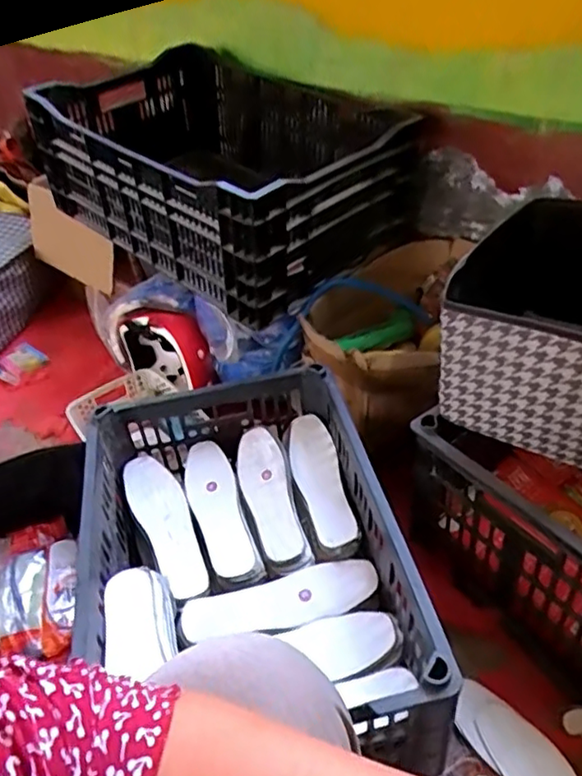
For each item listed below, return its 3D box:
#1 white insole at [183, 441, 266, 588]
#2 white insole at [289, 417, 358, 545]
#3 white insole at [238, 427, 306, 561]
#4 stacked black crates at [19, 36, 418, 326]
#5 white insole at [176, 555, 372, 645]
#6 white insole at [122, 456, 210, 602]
[{"bbox_3d":[-0.097,0.162,0.819,0.063,0.033,0.225,-14,38,-12],"label":"white insole"},{"bbox_3d":[0.040,0.120,0.832,0.066,0.020,0.216,-33,37,9],"label":"white insole"},{"bbox_3d":[-0.031,0.139,0.826,0.067,0.038,0.213,-12,38,-9],"label":"white insole"},{"bbox_3d":[-0.121,-0.401,1.101,0.430,0.270,0.580,-33,45,-31],"label":"stacked black crates"},{"bbox_3d":[-0.012,0.253,0.722,0.228,0.014,0.066,-13,38,-10],"label":"white insole"},{"bbox_3d":[-0.167,0.173,0.808,0.068,0.026,0.226,-19,40,-18],"label":"white insole"}]

